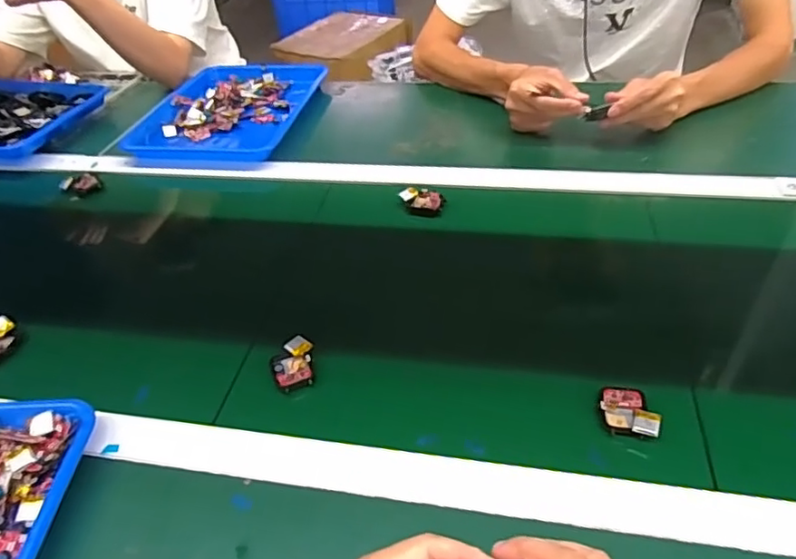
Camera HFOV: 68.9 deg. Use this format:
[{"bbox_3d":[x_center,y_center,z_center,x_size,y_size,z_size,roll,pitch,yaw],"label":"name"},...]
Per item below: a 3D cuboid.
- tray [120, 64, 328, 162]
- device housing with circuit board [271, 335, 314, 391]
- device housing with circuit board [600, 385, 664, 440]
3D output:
[{"bbox_3d":[-0.283,-0.282,0.957,0.264,0.037,0.297,5,43,11],"label":"tray"},{"bbox_3d":[-0.100,0.080,0.551,0.037,0.016,0.055,-6,42,-1],"label":"device housing with circuit board"},{"bbox_3d":[0.193,0.110,0.484,0.046,0.015,0.045,10,44,17],"label":"device housing with circuit board"}]

